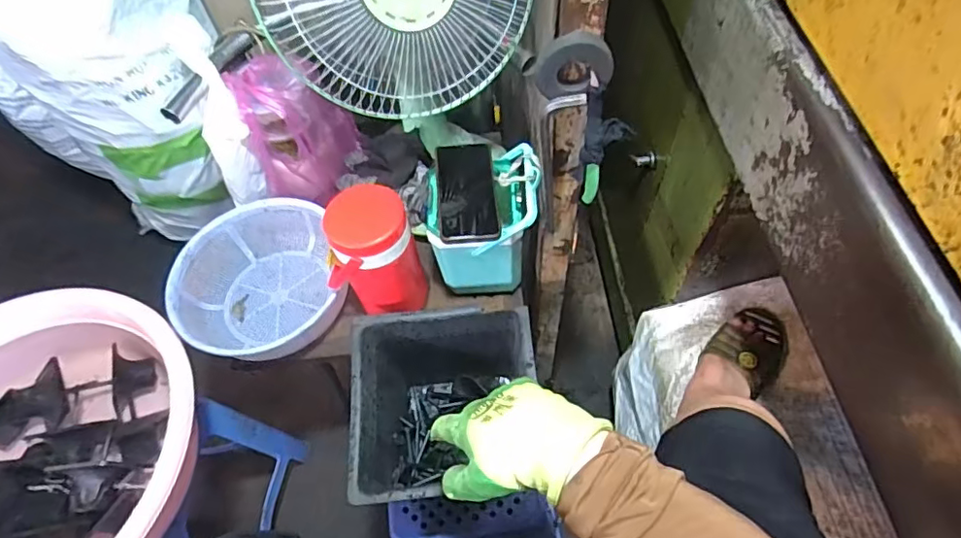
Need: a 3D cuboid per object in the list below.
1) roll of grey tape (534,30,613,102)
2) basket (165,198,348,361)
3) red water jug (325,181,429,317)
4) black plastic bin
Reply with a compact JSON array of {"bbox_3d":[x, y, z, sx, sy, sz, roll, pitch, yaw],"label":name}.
[{"bbox_3d":[0.087,-0.188,0.517,0.069,0.056,0.023,1,57,4],"label":"roll of grey tape"},{"bbox_3d":[-0.342,0.023,0.869,0.236,0.091,0.270,-13,57,-5],"label":"basket"},{"bbox_3d":[-0.150,-0.014,0.777,0.128,0.188,0.092,-22,58,-10],"label":"red water jug"},{"bbox_3d":[-0.043,0.211,0.798,0.235,0.227,0.245,-5,57,1],"label":"black plastic bin"}]

